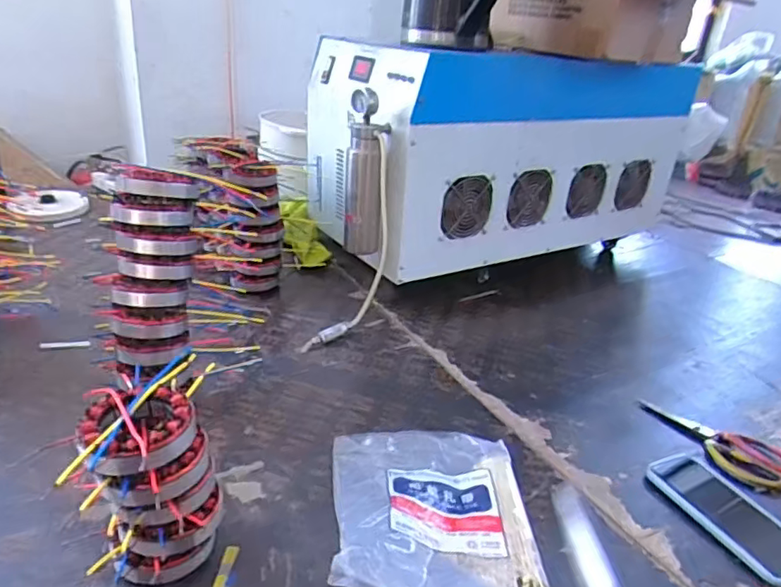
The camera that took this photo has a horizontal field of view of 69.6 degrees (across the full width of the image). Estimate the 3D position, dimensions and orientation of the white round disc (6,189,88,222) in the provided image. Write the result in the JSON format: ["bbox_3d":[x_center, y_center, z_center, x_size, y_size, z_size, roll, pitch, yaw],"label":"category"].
[{"bbox_3d":[-0.759,-0.198,1.243,0.149,0.034,0.180,-16,33,-37],"label":"white round disc"}]

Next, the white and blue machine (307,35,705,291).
[{"bbox_3d":[0.244,-0.303,1.198,0.813,0.365,0.376,-9,29,-28],"label":"white and blue machine"}]

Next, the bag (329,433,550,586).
[{"bbox_3d":[0.044,0.210,0.574,0.198,0.057,0.242,3,26,-6],"label":"bag"}]

